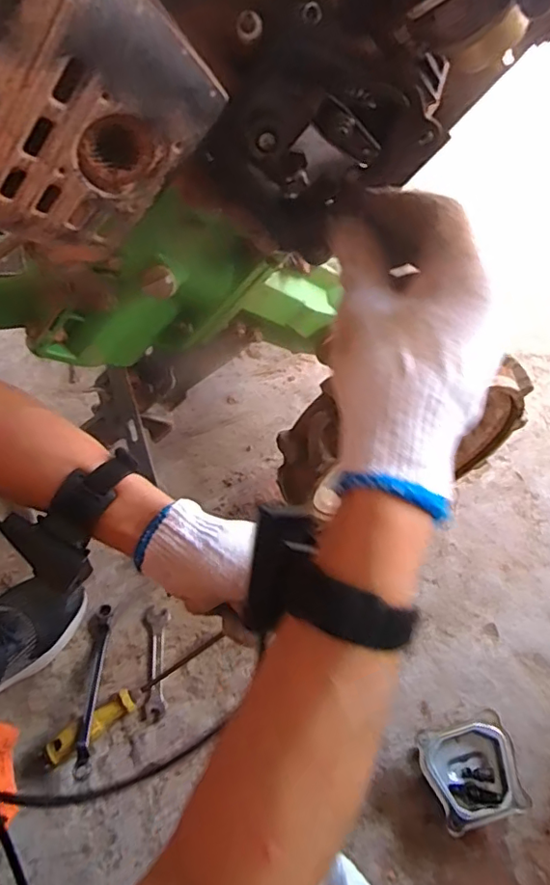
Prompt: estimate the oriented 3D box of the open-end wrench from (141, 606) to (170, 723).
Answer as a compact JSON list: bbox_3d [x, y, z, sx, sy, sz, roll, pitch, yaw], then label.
[{"bbox_3d":[-0.163,0.296,0.728,0.035,0.013,0.141,-6,64,4],"label":"open-end wrench"}]

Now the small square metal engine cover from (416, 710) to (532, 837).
[{"bbox_3d":[0.240,0.401,0.664,0.109,0.061,0.105,-15,66,-8],"label":"small square metal engine cover"}]

